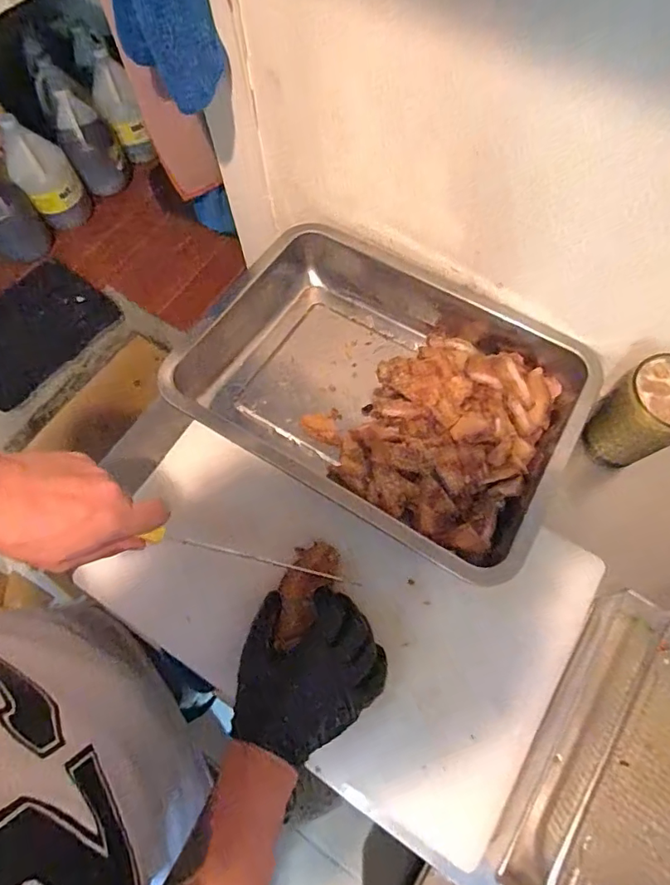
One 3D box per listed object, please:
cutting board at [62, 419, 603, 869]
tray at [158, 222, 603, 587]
[{"bbox_3d":[-0.001,0.156,0.487,0.449,0.027,0.272,23,71,10],"label":"cutting board"},{"bbox_3d":[0.039,-0.073,0.543,0.416,0.074,0.276,30,72,12],"label":"tray"}]

